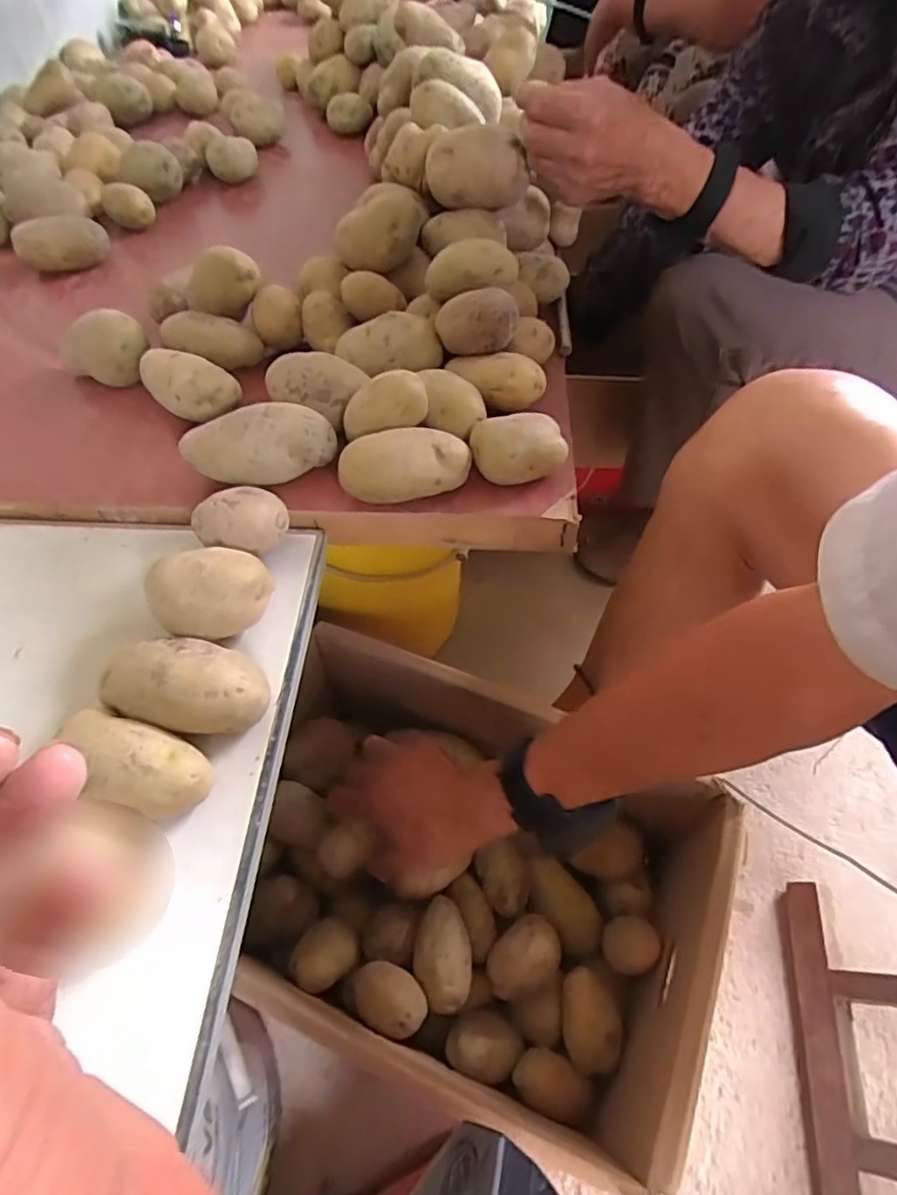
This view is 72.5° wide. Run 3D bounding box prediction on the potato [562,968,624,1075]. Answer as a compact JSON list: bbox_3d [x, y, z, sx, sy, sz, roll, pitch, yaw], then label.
[{"bbox_3d":[0.121,0.357,0.518,0.051,0.038,0.073,4,54,7],"label":"potato"}]

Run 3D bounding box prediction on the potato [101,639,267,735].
[{"bbox_3d":[-0.149,0.050,0.349,0.087,0.048,0.053,-1,53,3],"label":"potato"}]

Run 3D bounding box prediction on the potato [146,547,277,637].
[{"bbox_3d":[-0.147,0.001,0.383,0.070,0.051,0.051,-12,53,-4],"label":"potato"}]

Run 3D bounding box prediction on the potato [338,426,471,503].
[{"bbox_3d":[-0.030,-0.090,0.439,0.089,0.047,0.043,-8,53,-1],"label":"potato"}]

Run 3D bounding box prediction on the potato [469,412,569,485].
[{"bbox_3d":[0.052,-0.105,0.447,0.072,0.044,0.049,-3,53,2],"label":"potato"}]

